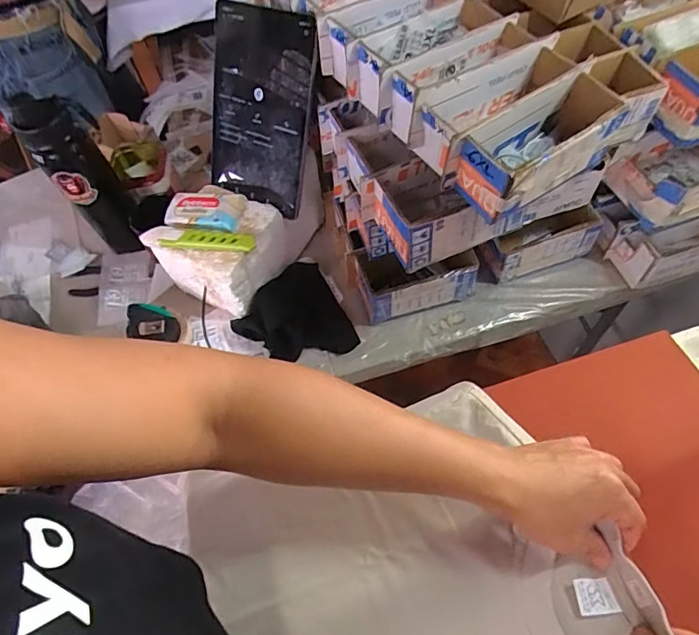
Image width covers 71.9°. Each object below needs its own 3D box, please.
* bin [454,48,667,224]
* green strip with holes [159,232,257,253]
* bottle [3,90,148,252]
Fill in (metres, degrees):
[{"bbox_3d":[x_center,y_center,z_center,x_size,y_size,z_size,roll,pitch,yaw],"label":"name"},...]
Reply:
[{"bbox_3d":[0.192,-0.170,0.476,0.176,0.069,0.076,-34,62,-15],"label":"bin"},{"bbox_3d":[-0.190,-0.102,0.647,0.126,0.012,0.023,2,59,6],"label":"green strip with holes"},{"bbox_3d":[-0.379,-0.200,0.687,0.079,0.223,0.077,-35,62,-16],"label":"bottle"}]

